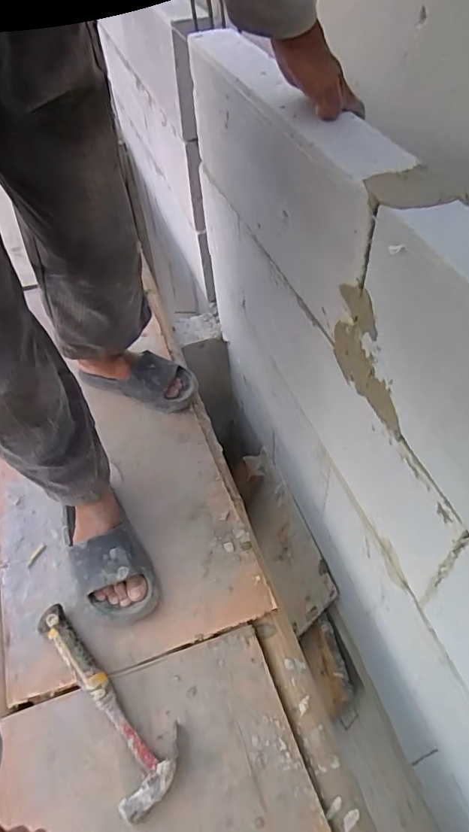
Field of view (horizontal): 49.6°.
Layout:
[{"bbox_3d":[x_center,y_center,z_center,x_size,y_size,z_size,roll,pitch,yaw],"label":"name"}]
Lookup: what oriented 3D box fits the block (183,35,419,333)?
[{"bbox_3d":[0.072,-0.327,0.688,0.070,0.204,0.567,-17,50,-10],"label":"block"}]

